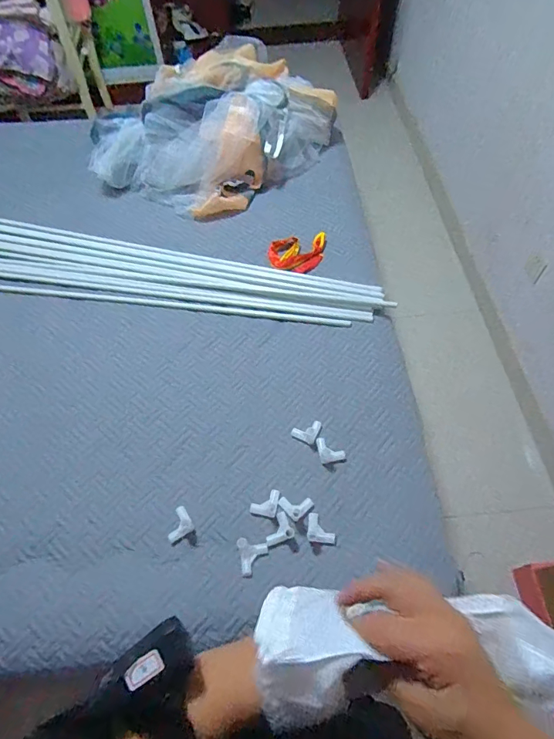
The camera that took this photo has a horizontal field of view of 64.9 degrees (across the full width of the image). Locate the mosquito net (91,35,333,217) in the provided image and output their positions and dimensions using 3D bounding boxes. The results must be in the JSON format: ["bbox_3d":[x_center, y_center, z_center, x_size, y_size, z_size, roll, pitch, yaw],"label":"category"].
[{"bbox_3d":[-0.210,-0.795,1.419,0.718,0.249,0.529,-41,66,-20],"label":"mosquito net"}]

